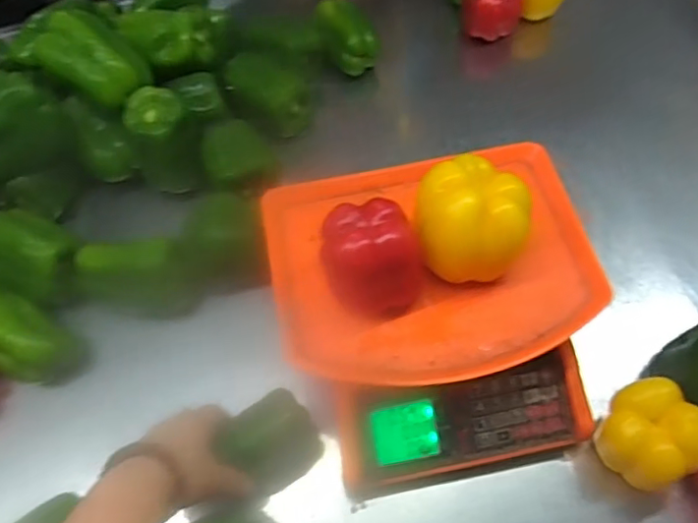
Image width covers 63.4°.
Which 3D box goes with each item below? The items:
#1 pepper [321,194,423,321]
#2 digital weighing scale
[{"bbox_3d":[0.019,-0.001,0.472,0.075,0.075,0.081,-1,60,2],"label":"pepper"},{"bbox_3d":[0.081,0.049,0.540,0.278,0.114,0.276,-11,61,-4],"label":"digital weighing scale"}]

